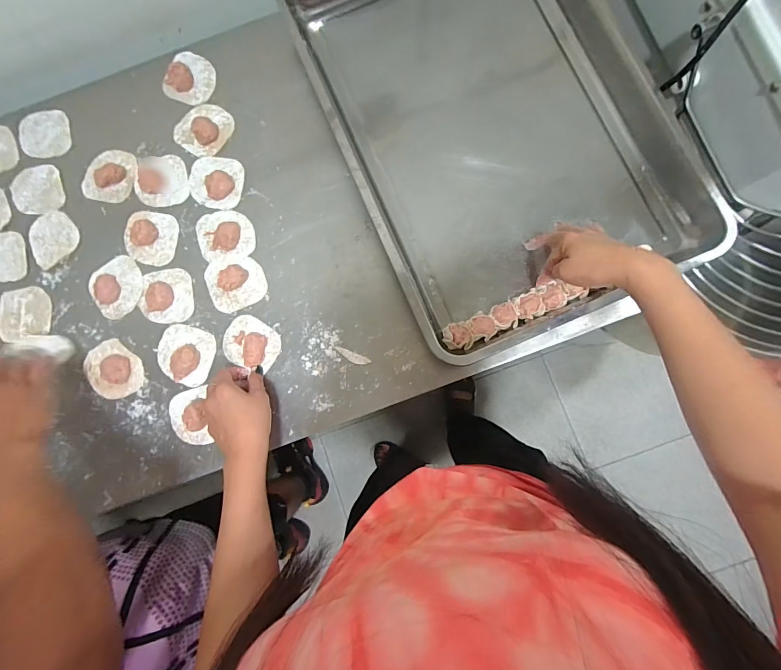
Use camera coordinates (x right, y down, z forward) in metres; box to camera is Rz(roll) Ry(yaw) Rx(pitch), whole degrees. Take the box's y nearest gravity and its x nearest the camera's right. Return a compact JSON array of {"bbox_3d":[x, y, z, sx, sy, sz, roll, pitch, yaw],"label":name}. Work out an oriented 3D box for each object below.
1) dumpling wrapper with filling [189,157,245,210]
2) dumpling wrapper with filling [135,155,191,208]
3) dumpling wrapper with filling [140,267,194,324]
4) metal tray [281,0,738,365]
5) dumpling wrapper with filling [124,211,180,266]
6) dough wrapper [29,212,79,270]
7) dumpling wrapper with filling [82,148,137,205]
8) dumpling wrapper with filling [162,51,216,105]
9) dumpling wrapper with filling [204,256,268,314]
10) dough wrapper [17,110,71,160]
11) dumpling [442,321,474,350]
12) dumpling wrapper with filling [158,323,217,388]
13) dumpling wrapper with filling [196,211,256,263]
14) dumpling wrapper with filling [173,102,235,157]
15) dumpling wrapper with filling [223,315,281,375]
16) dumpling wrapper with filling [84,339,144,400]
[{"bbox_3d":[-0.249,-0.220,0.540,0.076,0.017,0.079,1,83,2],"label":"dumpling wrapper with filling"},{"bbox_3d":[-0.330,-0.221,0.553,0.074,0.010,0.072,-13,83,0],"label":"dumpling wrapper with filling"},{"bbox_3d":[-0.312,-0.056,0.523,0.073,0.020,0.077,-6,83,1],"label":"dumpling wrapper with filling"},{"bbox_3d":[0.123,-0.307,0.517,0.388,0.054,0.621,-22,83,-1],"label":"metal tray"},{"bbox_3d":[-0.341,-0.138,0.543,0.076,0.015,0.076,0,85,0],"label":"dumpling wrapper with filling"},{"bbox_3d":[-0.485,-0.141,0.548,0.069,0.004,0.077,-27,83,-2],"label":"dough wrapper"},{"bbox_3d":[-0.408,-0.232,0.554,0.072,0.011,0.079,0,83,2],"label":"dumpling wrapper with filling"},{"bbox_3d":[-0.296,-0.383,0.561,0.071,0.025,0.077,0,83,2],"label":"dumpling wrapper with filling"},{"bbox_3d":[-0.213,-0.074,0.518,0.077,0.023,0.076,0,83,2],"label":"dumpling wrapper with filling"},{"bbox_3d":[-0.515,-0.299,0.571,0.073,0.005,0.073,0,84,0],"label":"dough wrapper"},{"bbox_3d":[0.086,0.002,0.488,0.037,0.032,0.033,2,83,2],"label":"dumpling"},{"bbox_3d":[-0.280,0.025,0.512,0.077,0.018,0.073,0,83,2],"label":"dumpling wrapper with filling"},{"bbox_3d":[-0.231,-0.142,0.532,0.079,0.015,0.068,-7,83,1],"label":"dumpling wrapper with filling"},{"bbox_3d":[-0.272,-0.302,0.547,0.070,0.028,0.078,35,86,5],"label":"dumpling wrapper with filling"},{"bbox_3d":[-0.188,0.011,0.508,0.079,0.019,0.062,30,85,5],"label":"dumpling wrapper with filling"},{"bbox_3d":[-0.380,0.046,0.518,0.068,0.020,0.081,-31,83,-2],"label":"dumpling wrapper with filling"}]

